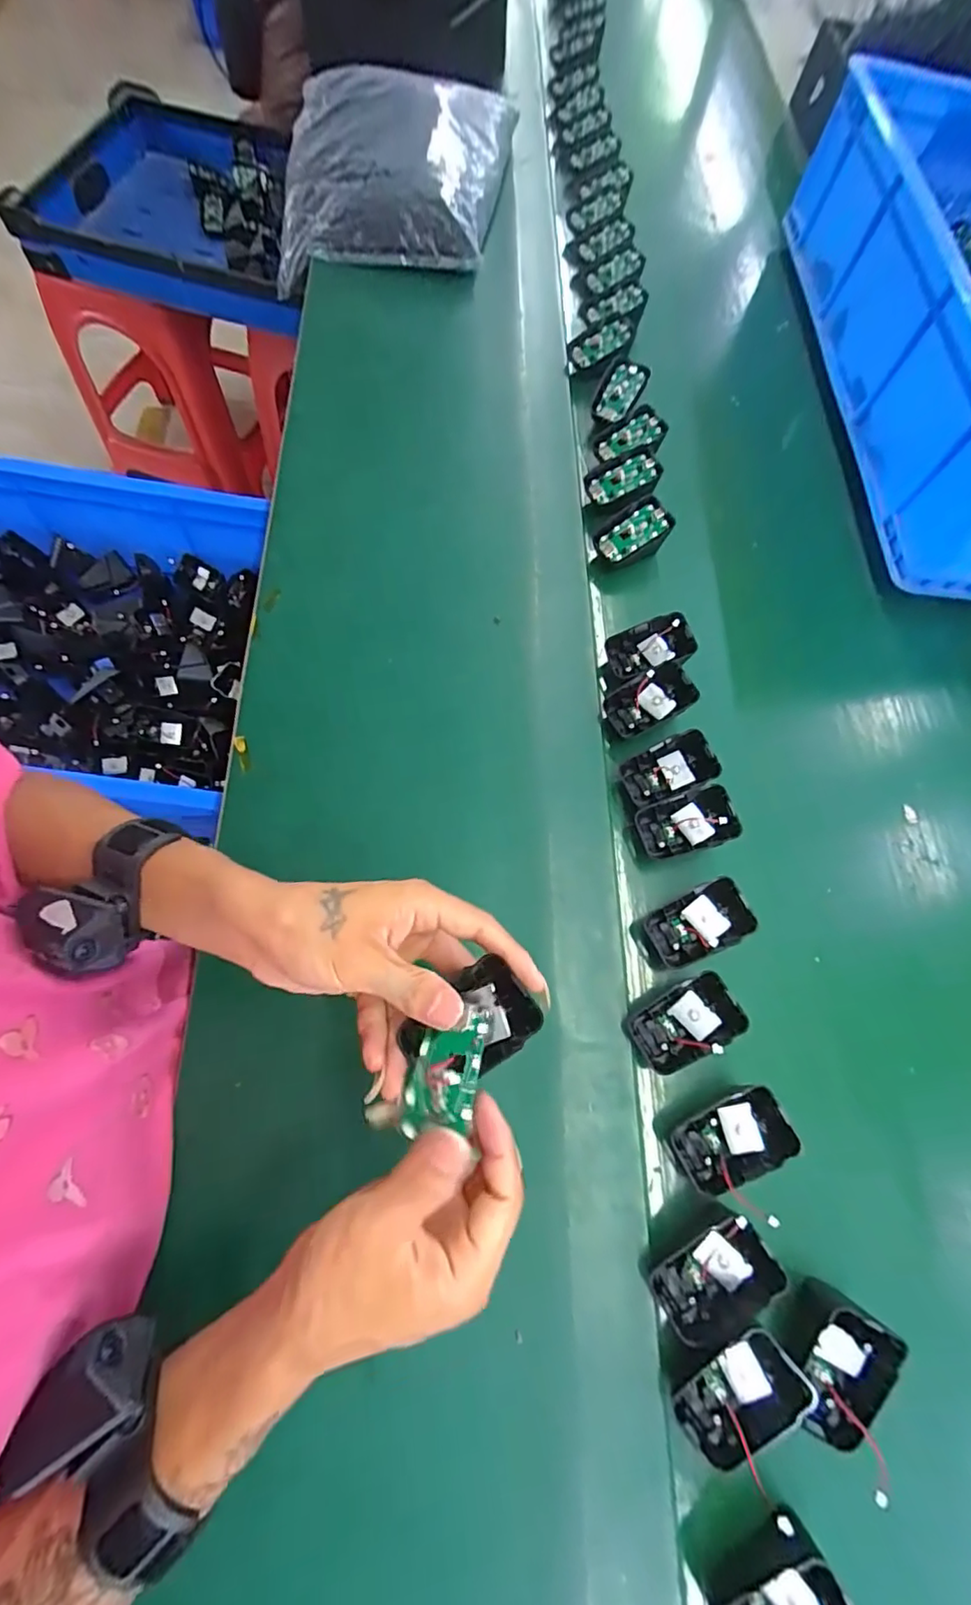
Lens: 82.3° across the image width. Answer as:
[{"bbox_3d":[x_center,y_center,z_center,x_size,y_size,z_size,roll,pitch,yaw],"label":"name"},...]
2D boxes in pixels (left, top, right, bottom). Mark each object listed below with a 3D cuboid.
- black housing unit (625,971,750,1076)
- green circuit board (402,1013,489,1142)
[{"bbox_3d":[0.131,0.146,0.366,0.064,0.029,0.044,-26,74,-15],"label":"black housing unit"},{"bbox_3d":[-0.019,0.129,0.266,0.032,0.008,0.056,11,69,2],"label":"green circuit board"}]

